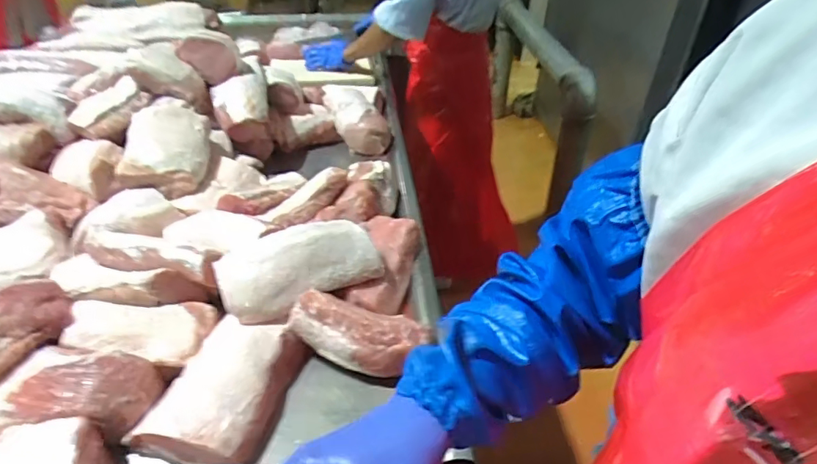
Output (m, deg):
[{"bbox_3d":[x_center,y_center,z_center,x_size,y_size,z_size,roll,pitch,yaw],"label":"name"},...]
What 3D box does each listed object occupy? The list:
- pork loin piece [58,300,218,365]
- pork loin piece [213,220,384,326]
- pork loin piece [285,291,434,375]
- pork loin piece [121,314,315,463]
[{"bbox_3d":[-0.336,0.121,0.646,0.161,0.046,0.099,-7,37,-10],"label":"pork loin piece"},{"bbox_3d":[-0.150,0.042,0.697,0.212,0.070,0.116,-24,43,-30],"label":"pork loin piece"},{"bbox_3d":[-0.061,0.124,0.647,0.169,0.072,0.080,-1,36,-3],"label":"pork loin piece"},{"bbox_3d":[-0.214,0.184,0.603,0.132,0.050,0.184,12,38,14],"label":"pork loin piece"}]

